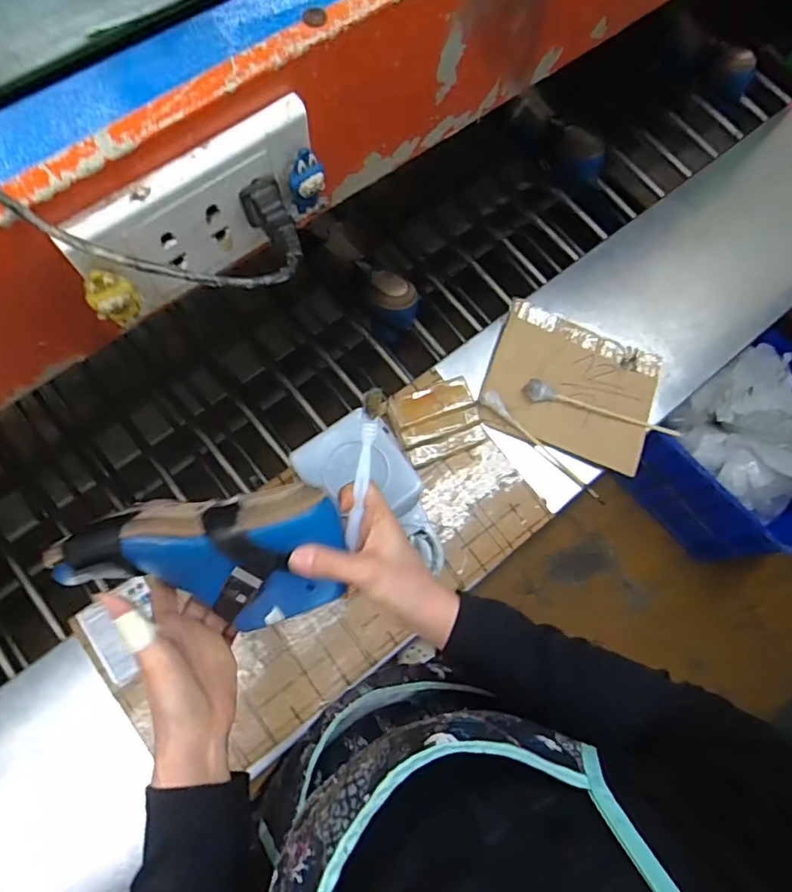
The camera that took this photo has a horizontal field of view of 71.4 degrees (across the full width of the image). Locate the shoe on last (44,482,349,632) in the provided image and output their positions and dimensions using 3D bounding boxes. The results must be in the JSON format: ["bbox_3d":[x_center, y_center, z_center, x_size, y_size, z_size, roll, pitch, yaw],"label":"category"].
[{"bbox_3d":[-0.145,0.082,0.400,0.207,0.059,0.091,-2,73,2],"label":"shoe on last"}]

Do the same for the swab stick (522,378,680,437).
[{"bbox_3d":[0.256,-0.049,0.680,0.200,0.020,0.026,14,74,0],"label":"swab stick"}]

